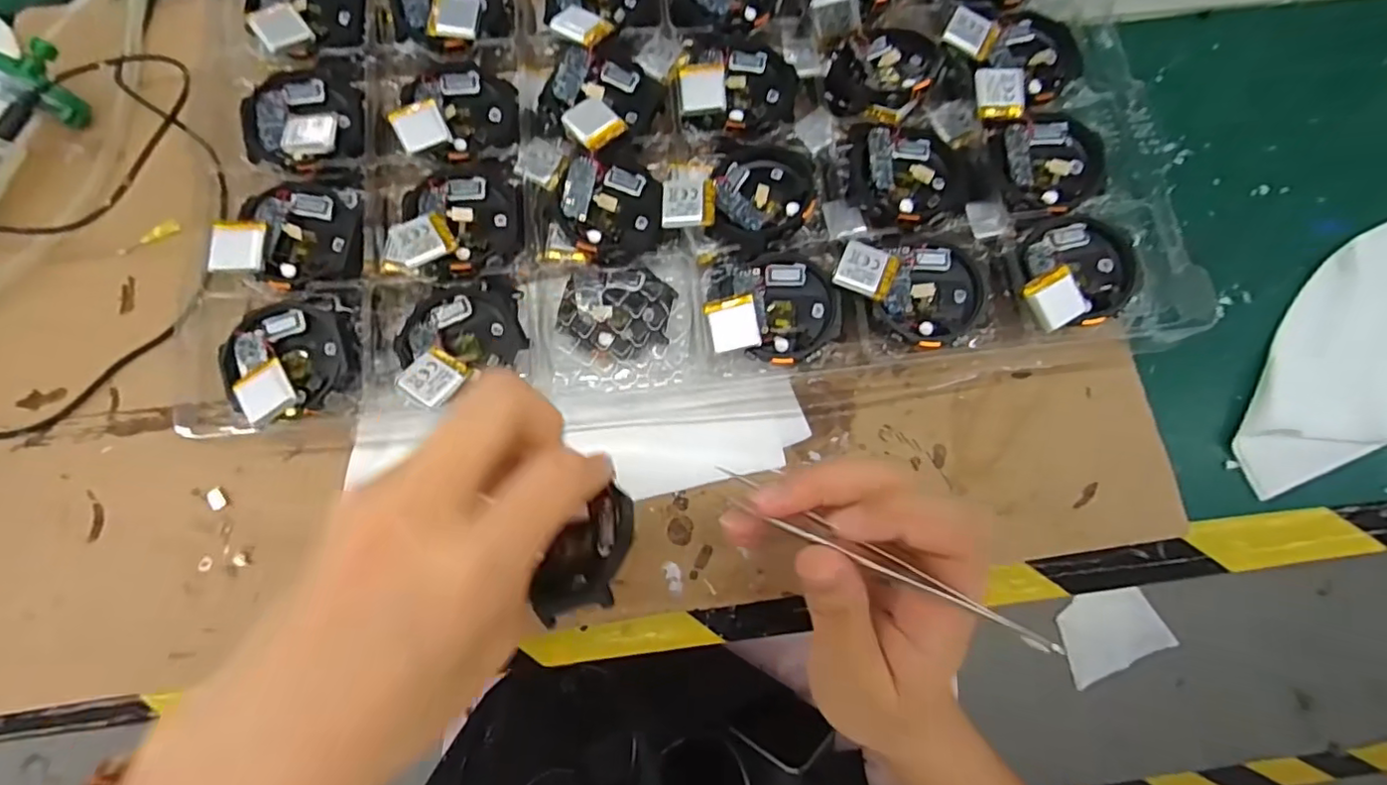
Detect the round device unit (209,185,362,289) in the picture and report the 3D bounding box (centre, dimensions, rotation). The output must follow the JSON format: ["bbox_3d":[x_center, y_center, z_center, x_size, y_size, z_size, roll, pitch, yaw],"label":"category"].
[{"bbox_3d":[-0.178,-0.071,0.271,0.056,0.012,0.050,11,73,-17],"label":"round device unit"}]

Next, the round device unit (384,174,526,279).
[{"bbox_3d":[-0.104,-0.078,0.270,0.052,0.015,0.050,0,79,-1],"label":"round device unit"}]

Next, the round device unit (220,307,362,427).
[{"bbox_3d":[-0.168,-0.014,0.254,0.050,0.014,0.046,2,64,-5],"label":"round device unit"}]

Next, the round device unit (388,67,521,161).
[{"bbox_3d":[-0.112,-0.133,0.283,0.054,0.017,0.047,-26,80,-6],"label":"round device unit"}]

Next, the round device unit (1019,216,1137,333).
[{"bbox_3d":[0.165,-0.052,0.262,0.046,0.014,0.056,44,81,7],"label":"round device unit"}]

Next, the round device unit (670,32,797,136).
[{"bbox_3d":[0.020,-0.151,0.290,0.059,0.011,0.051,11,79,1],"label":"round device unit"}]

